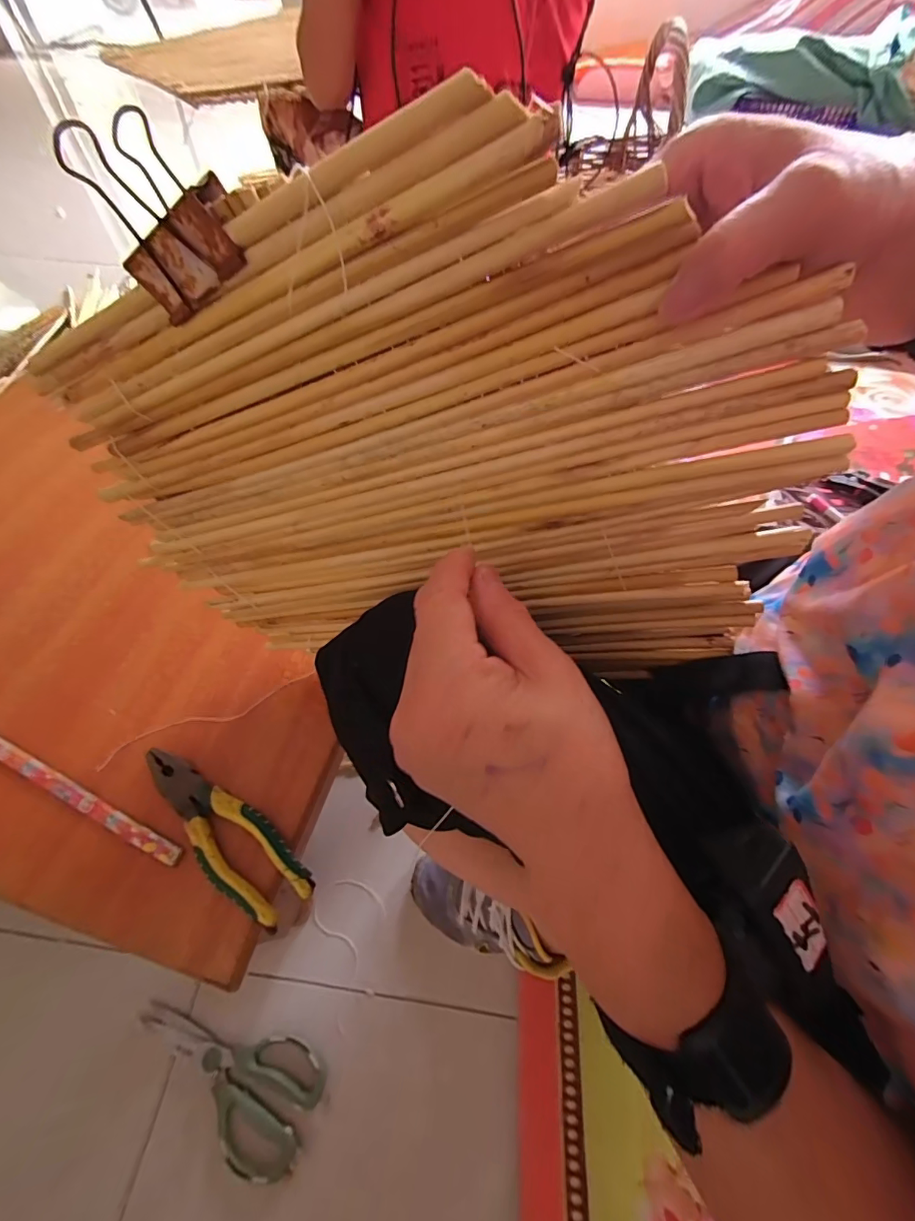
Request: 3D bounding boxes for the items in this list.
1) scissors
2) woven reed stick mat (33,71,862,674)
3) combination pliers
[{"bbox_3d":[-0.250,0.484,0.471,0.211,0.021,0.095,14,60,8],"label":"scissors"},{"bbox_3d":[-0.025,-0.065,0.269,0.400,0.298,0.015,1,50,12],"label":"woven reed stick mat"},{"bbox_3d":[-0.200,0.182,0.380,0.186,0.018,0.053,31,63,17],"label":"combination pliers"}]

